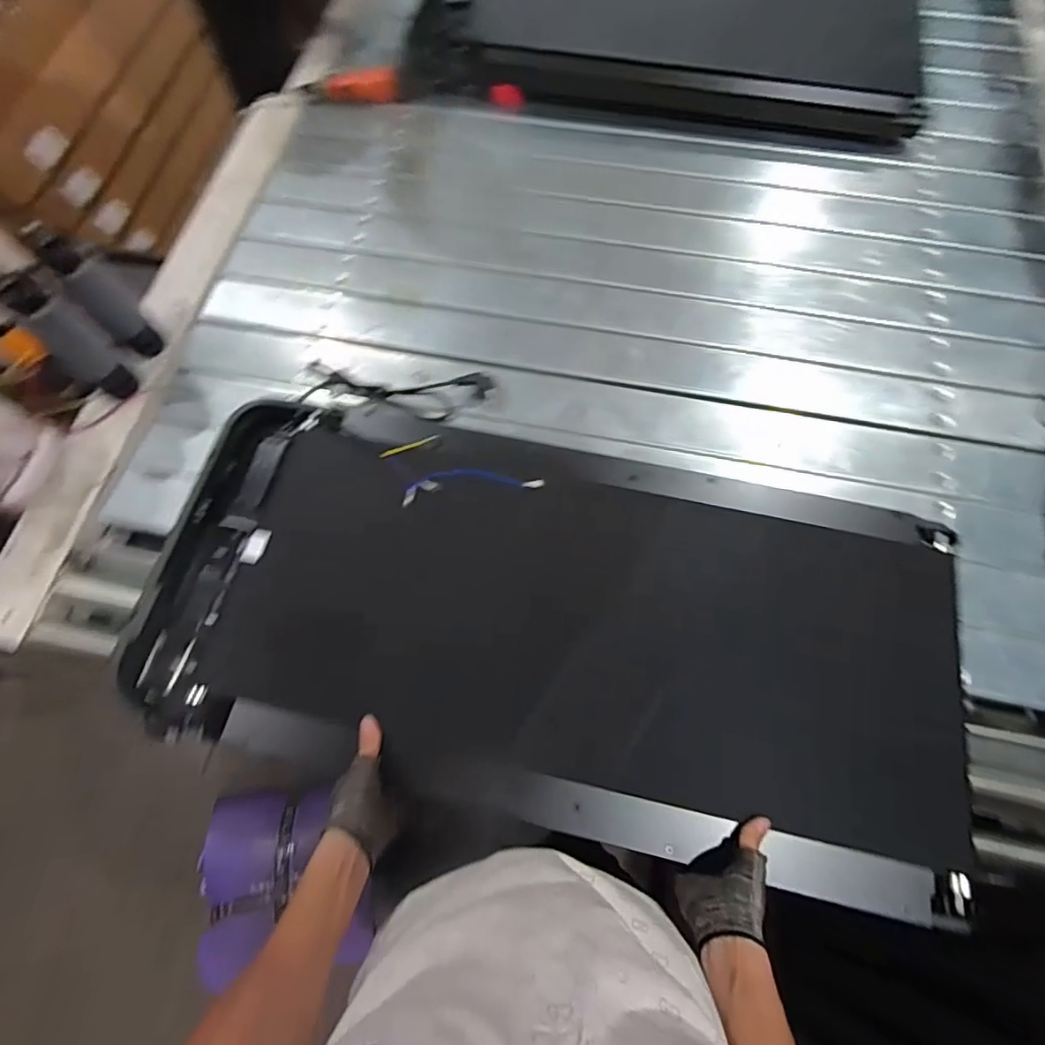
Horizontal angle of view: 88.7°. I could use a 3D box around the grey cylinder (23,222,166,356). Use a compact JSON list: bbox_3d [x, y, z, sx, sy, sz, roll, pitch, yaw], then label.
[{"bbox_3d":[-0.645,-0.345,0.833,0.056,0.226,0.062,-20,71,-6],"label":"grey cylinder"}]

